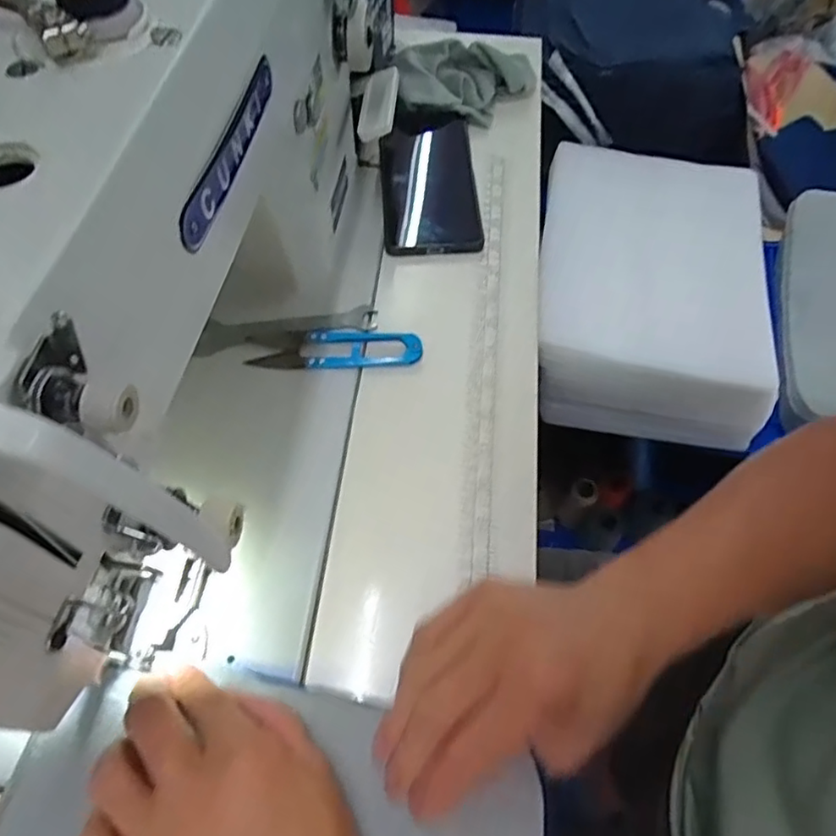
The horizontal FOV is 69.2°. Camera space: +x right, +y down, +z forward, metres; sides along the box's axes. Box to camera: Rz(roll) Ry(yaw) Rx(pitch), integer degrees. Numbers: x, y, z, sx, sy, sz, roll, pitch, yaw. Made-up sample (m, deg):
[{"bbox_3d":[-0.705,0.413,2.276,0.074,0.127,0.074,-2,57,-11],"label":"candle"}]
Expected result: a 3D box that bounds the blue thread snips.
[{"bbox_3d":[-0.058,-0.049,0.420,0.119,0.011,0.029,-1,60,0],"label":"blue thread snips"}]

